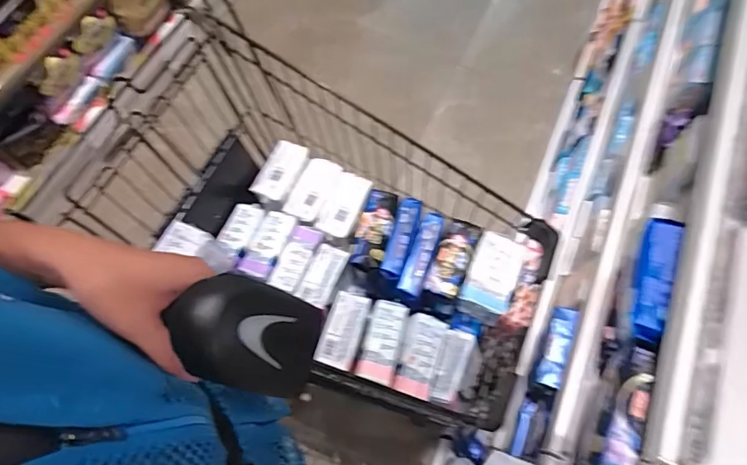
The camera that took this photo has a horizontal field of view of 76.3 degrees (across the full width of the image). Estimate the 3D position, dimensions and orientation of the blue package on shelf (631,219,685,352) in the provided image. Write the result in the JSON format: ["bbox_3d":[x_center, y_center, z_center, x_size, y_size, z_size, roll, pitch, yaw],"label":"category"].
[{"bbox_3d":[0.337,0.058,0.569,0.031,0.034,0.166,21,68,6],"label":"blue package on shelf"}]

